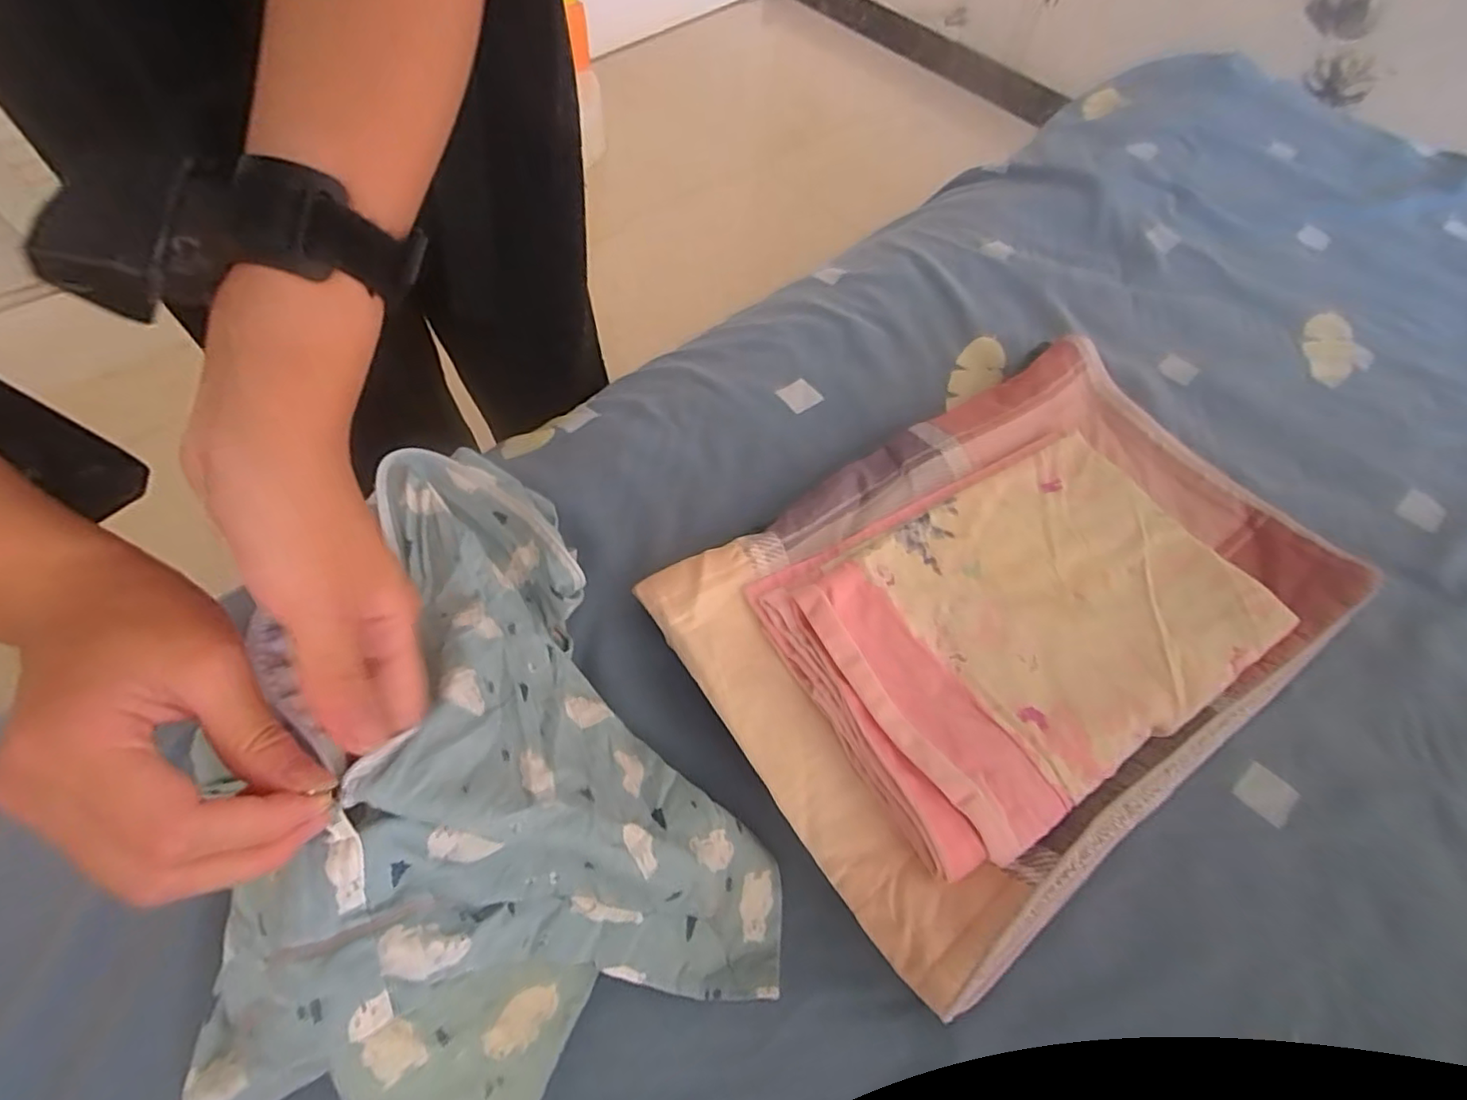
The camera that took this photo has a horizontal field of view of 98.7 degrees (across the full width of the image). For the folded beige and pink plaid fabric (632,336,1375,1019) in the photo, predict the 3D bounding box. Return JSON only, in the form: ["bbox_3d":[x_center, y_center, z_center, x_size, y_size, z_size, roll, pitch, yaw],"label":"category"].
[{"bbox_3d":[0.177,0.030,0.410,0.393,0.051,0.261,-30,65,-19],"label":"folded beige and pink plaid fabric"}]

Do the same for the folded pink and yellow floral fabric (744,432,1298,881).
[{"bbox_3d":[0.176,0.037,0.388,0.275,0.023,0.188,-26,64,-18],"label":"folded pink and yellow floral fabric"}]

